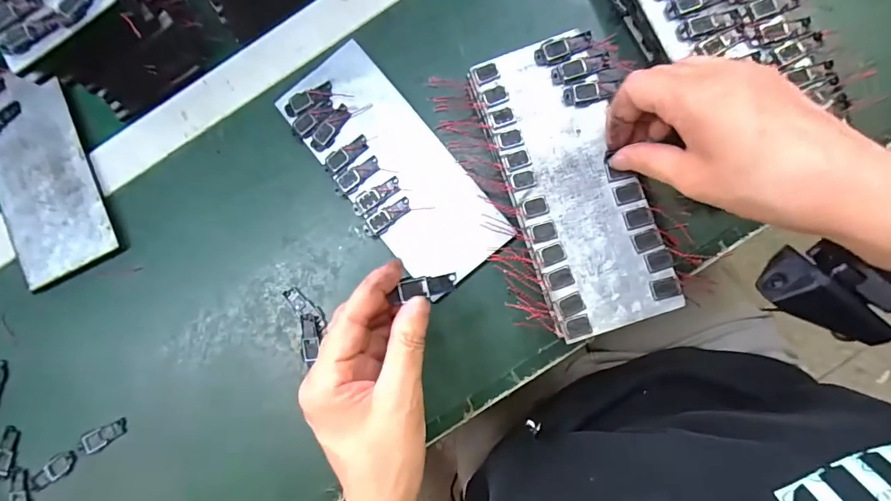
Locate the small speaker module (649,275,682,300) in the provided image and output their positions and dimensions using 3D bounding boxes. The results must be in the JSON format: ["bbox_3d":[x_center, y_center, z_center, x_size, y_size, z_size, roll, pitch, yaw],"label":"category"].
[{"bbox_3d":[0.143,0.024,0.288,0.019,0.004,0.014,-15,84,3],"label":"small speaker module"}]

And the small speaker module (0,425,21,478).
[{"bbox_3d":[-0.340,0.156,0.343,0.015,0.004,0.034,16,87,6],"label":"small speaker module"}]

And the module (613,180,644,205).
[{"bbox_3d":[0.122,-0.038,0.293,0.019,0.004,0.013,-13,84,3],"label":"module"}]

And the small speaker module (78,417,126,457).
[{"bbox_3d":[-0.263,0.143,0.340,0.036,0.010,0.016,-32,84,1],"label":"small speaker module"}]

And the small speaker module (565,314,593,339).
[{"bbox_3d":[0.087,0.049,0.288,0.016,0.004,0.012,-20,84,3],"label":"small speaker module"}]

